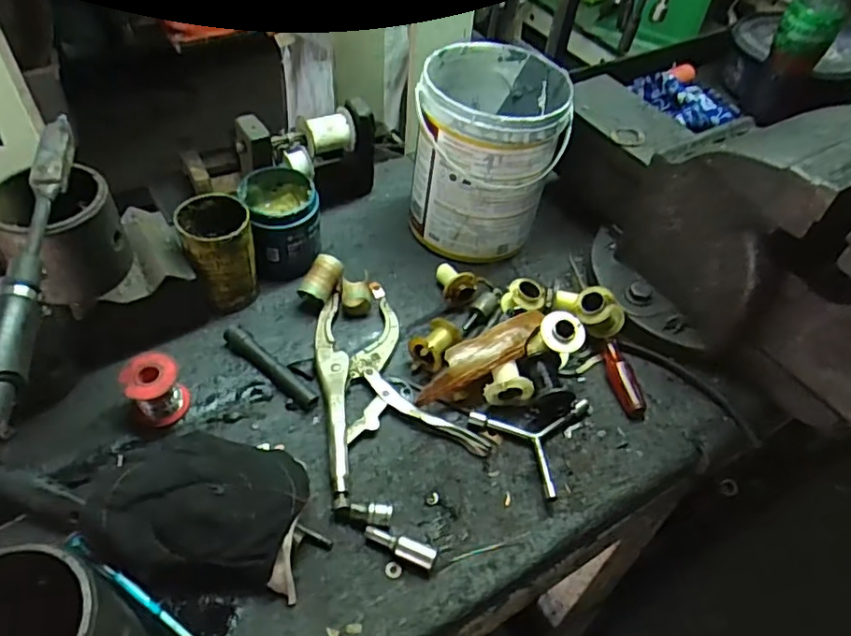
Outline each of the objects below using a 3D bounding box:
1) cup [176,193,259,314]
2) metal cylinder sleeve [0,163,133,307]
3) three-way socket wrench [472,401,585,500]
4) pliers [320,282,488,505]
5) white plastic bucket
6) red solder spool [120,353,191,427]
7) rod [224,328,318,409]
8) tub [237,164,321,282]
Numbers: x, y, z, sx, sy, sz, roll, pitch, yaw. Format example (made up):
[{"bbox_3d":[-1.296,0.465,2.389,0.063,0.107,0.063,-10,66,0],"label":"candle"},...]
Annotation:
[{"bbox_3d":[-0.229,-0.074,0.687,0.074,0.109,0.080,-21,55,-21],"label":"cup"},{"bbox_3d":[-0.306,-0.074,0.508,0.094,0.090,0.087,3,50,-3],"label":"metal cylinder sleeve"},{"bbox_3d":[0.121,0.112,0.637,0.111,0.015,0.116,-33,60,-28],"label":"three-way socket wrench"},{"bbox_3d":[-0.059,0.067,0.663,0.154,0.019,0.240,-17,53,-19],"label":"pliers"},{"bbox_3d":[0.077,-0.205,0.761,0.165,0.191,0.174,3,50,-3],"label":"white plastic bucket"},{"bbox_3d":[-0.267,0.071,0.610,0.052,0.059,0.047,-24,56,-23],"label":"red solder spool"},{"bbox_3d":[-0.165,0.051,0.656,0.126,0.022,0.019,33,55,21],"label":"rod"},{"bbox_3d":[-0.169,-0.115,0.733,0.087,0.091,0.107,-14,53,-17],"label":"tub"}]

